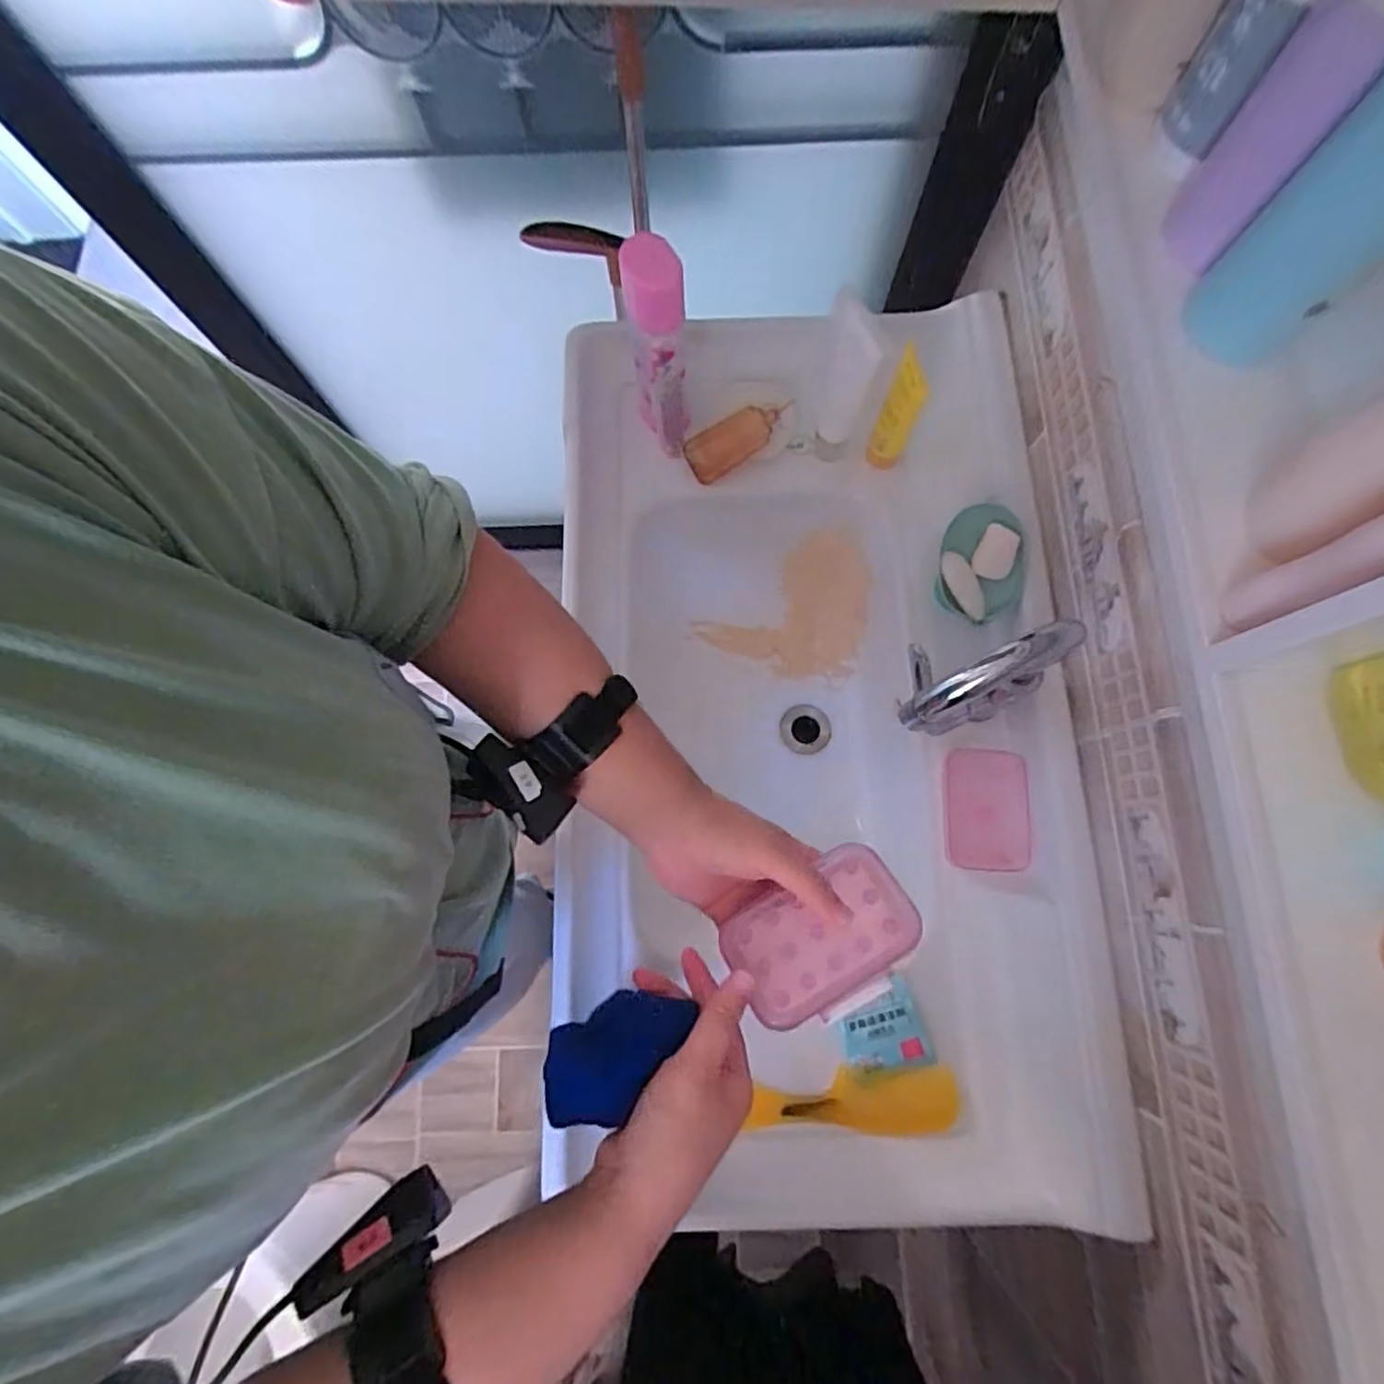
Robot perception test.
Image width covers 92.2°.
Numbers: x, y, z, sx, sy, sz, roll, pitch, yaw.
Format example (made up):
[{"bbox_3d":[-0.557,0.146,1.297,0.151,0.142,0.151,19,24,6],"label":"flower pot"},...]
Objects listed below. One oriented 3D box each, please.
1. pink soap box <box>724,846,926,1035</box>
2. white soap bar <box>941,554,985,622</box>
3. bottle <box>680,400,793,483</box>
[{"bbox_3d":[0.081,0.153,0.418,0.115,0.027,0.069,-32,78,-6],"label":"pink soap box"},{"bbox_3d":[0.258,-0.100,0.632,0.030,0.013,0.068,-28,92,-6],"label":"white soap bar"},{"bbox_3d":[0.047,-0.266,0.699,0.117,0.030,0.037,-26,76,25],"label":"bottle"}]

